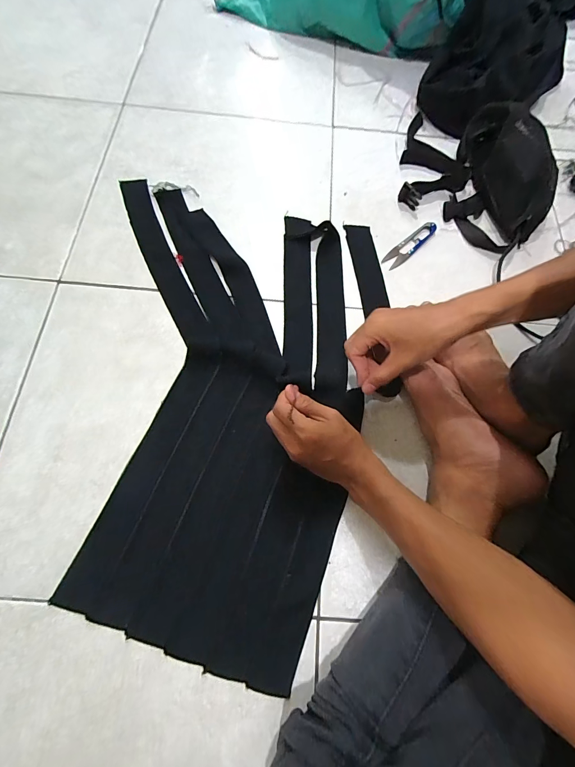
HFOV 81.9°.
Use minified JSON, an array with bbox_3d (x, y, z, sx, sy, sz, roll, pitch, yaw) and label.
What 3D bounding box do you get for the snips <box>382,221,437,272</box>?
[{"bbox_3d":[0.201,-0.227,0.539,0.118,0.008,0.028,-40,77,-15],"label":"snips"}]

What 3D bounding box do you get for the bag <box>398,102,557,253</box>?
[{"bbox_3d":[0.306,-0.362,0.550,0.246,0.091,0.198,27,71,7],"label":"bag"}]

